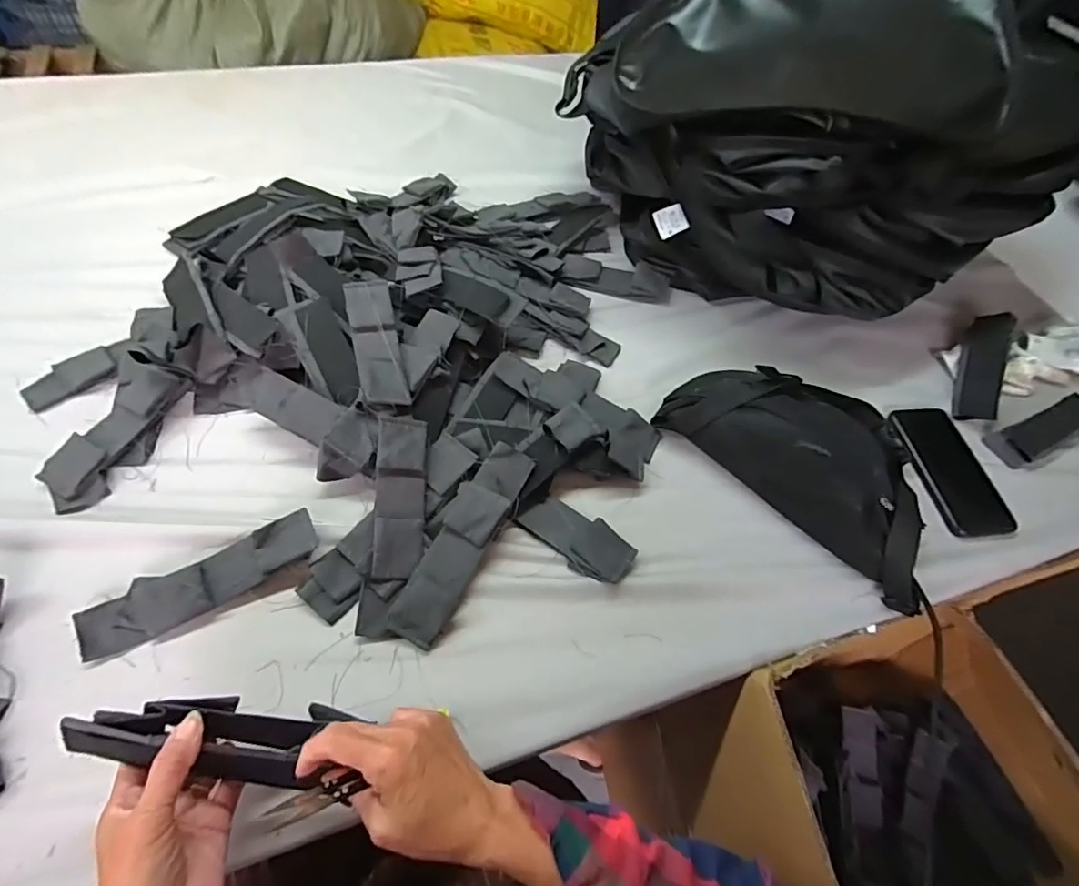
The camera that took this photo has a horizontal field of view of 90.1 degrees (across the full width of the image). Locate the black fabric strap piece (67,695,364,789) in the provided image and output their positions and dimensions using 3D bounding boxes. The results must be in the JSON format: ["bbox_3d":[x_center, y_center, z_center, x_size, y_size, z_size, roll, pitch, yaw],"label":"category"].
[{"bbox_3d":[-0.220,0.199,0.363,0.159,0.046,0.049,17,56,-23],"label":"black fabric strap piece"}]

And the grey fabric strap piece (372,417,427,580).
[{"bbox_3d":[-0.128,0.049,0.501,0.047,0.013,0.147,7,74,-29],"label":"grey fabric strap piece"}]

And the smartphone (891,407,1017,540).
[{"bbox_3d":[0.460,0.029,0.611,0.087,0.016,0.161,0,59,-17],"label":"smartphone"}]

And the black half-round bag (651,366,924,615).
[{"bbox_3d":[0.297,0.002,0.574,0.304,0.079,0.172,40,62,19],"label":"black half-round bag"}]

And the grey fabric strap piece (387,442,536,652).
[{"bbox_3d":[-0.070,0.087,0.497,0.048,0.012,0.194,28,68,5],"label":"grey fabric strap piece"}]

